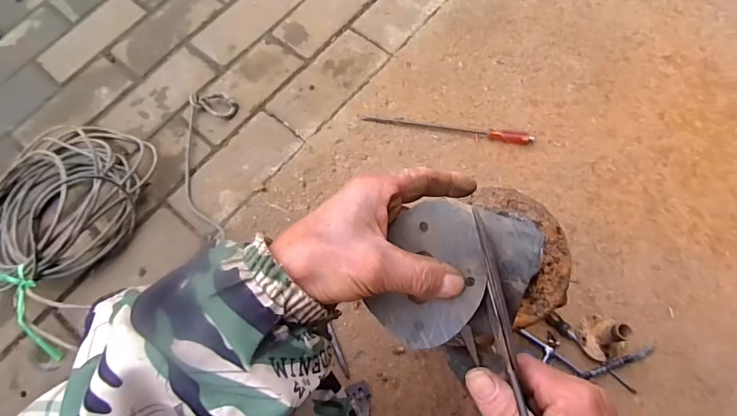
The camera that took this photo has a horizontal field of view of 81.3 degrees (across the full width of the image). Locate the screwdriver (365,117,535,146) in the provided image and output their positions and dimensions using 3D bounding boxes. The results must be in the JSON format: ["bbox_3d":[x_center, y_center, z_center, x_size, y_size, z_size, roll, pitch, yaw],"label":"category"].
[{"bbox_3d":[0.168,-0.174,0.933,0.367,0.023,0.027,8,71,7],"label":"screwdriver"}]

